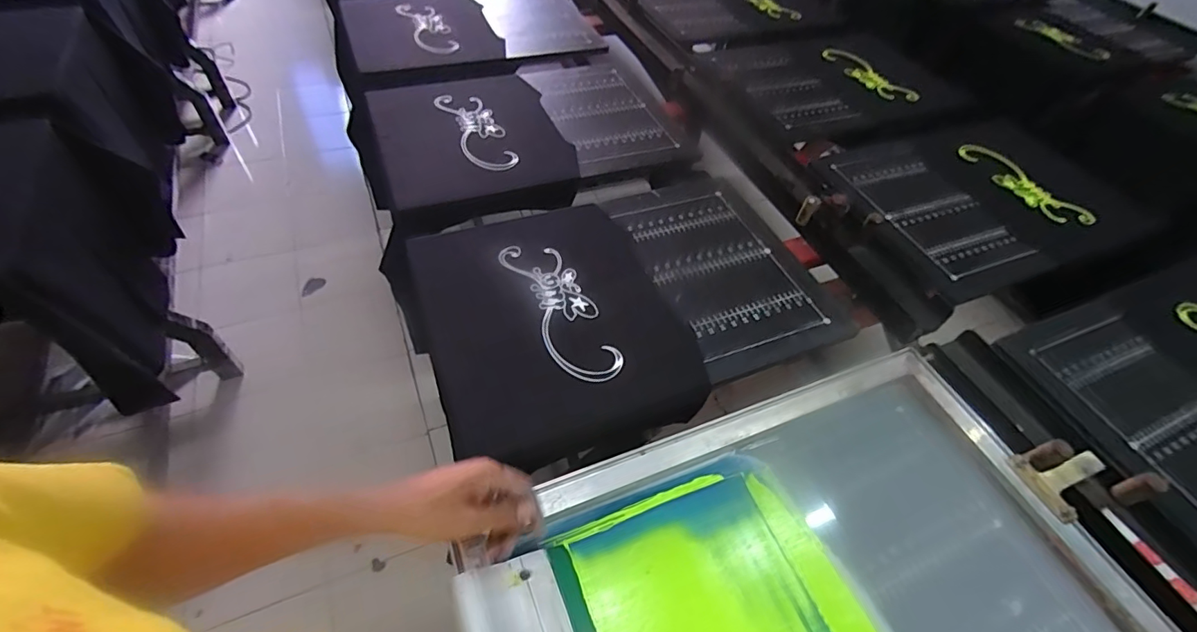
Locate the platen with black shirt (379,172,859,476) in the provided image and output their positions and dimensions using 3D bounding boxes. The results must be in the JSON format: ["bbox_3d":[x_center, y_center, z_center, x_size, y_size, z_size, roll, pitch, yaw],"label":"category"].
[{"bbox_3d":[0.028,-0.036,0.809,0.627,0.063,0.439,-19,56,-18],"label":"platen with black shirt"}]

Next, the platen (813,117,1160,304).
[{"bbox_3d":[0.745,-0.251,0.987,0.644,0.048,0.398,-16,55,-16],"label":"platen"}]

